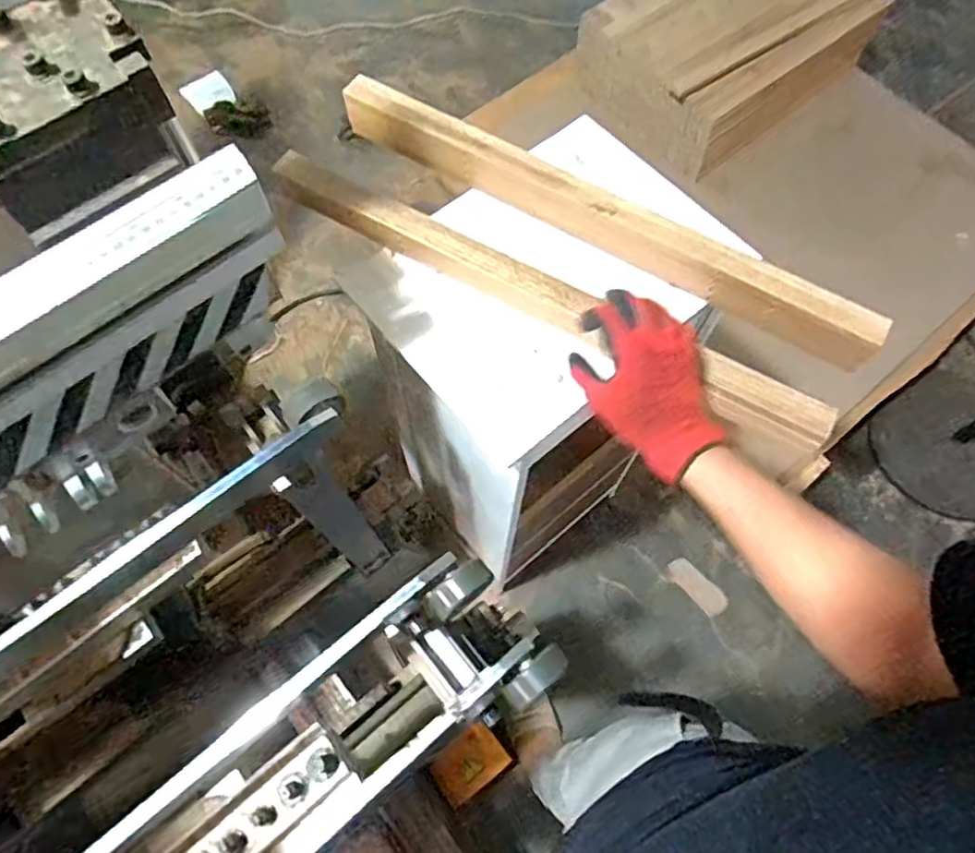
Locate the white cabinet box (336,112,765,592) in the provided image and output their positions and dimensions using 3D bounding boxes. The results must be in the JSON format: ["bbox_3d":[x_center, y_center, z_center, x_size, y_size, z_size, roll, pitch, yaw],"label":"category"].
[{"bbox_3d":[0.074,-0.034,1.109,0.403,0.761,0.300,-39,73,-15],"label":"white cabinet box"}]

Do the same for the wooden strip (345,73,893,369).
[{"bbox_3d":[0.120,-0.235,0.746,0.632,0.065,0.042,29,70,11],"label":"wooden strip"}]

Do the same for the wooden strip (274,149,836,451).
[{"bbox_3d":[0.046,-0.144,0.709,0.640,0.046,0.046,29,70,11],"label":"wooden strip"}]

